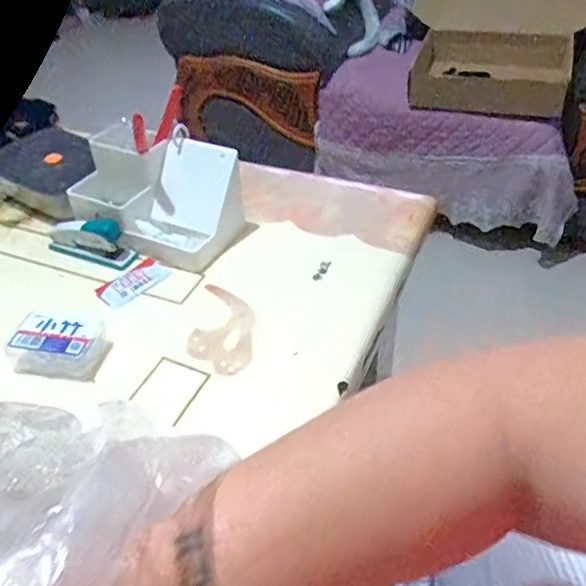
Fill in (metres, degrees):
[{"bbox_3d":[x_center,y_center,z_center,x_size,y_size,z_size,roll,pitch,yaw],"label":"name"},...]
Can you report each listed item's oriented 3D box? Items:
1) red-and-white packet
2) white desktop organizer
[{"bbox_3d":[-0.178,-0.012,0.658,0.040,0.011,0.077,32,51,33],"label":"red-and-white packet"},{"bbox_3d":[-0.163,-0.117,0.706,0.194,0.112,0.120,19,45,23],"label":"white desktop organizer"}]

